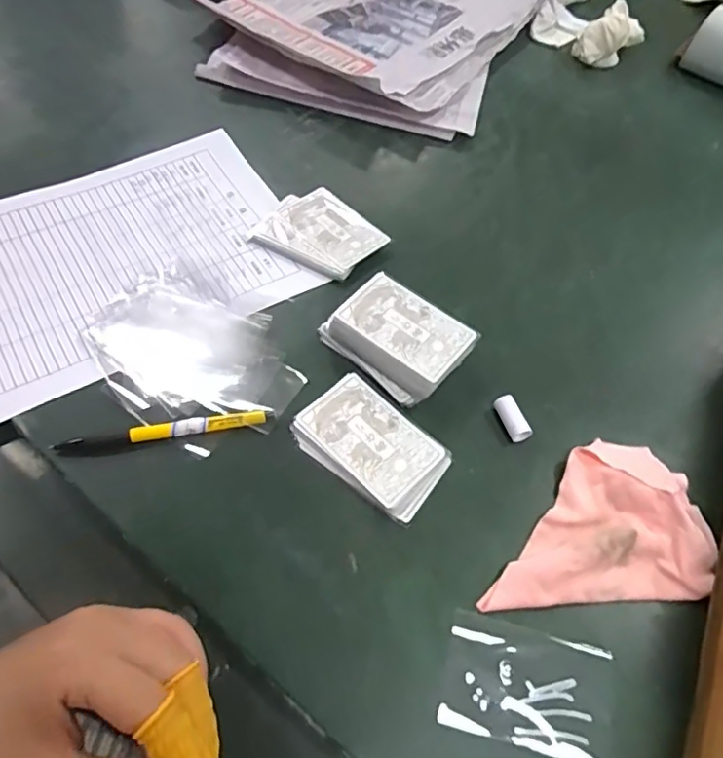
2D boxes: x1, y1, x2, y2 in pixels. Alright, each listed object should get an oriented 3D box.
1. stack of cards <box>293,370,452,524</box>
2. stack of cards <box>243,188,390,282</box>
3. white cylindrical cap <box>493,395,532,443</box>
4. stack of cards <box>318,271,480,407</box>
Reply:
[{"bbox_3d":[0.007,0.042,0.373,0.094,0.009,0.062,36,62,19],"label":"stack of cards"},{"bbox_3d":[-0.033,-0.121,0.478,0.094,0.011,0.077,32,60,17],"label":"stack of cards"},{"bbox_3d":[0.101,0.027,0.389,0.013,0.014,0.032,-18,59,-14],"label":"white cylindrical cap"},{"bbox_3d":[0.027,-0.030,0.408,0.089,0.028,0.066,40,63,21],"label":"stack of cards"}]

